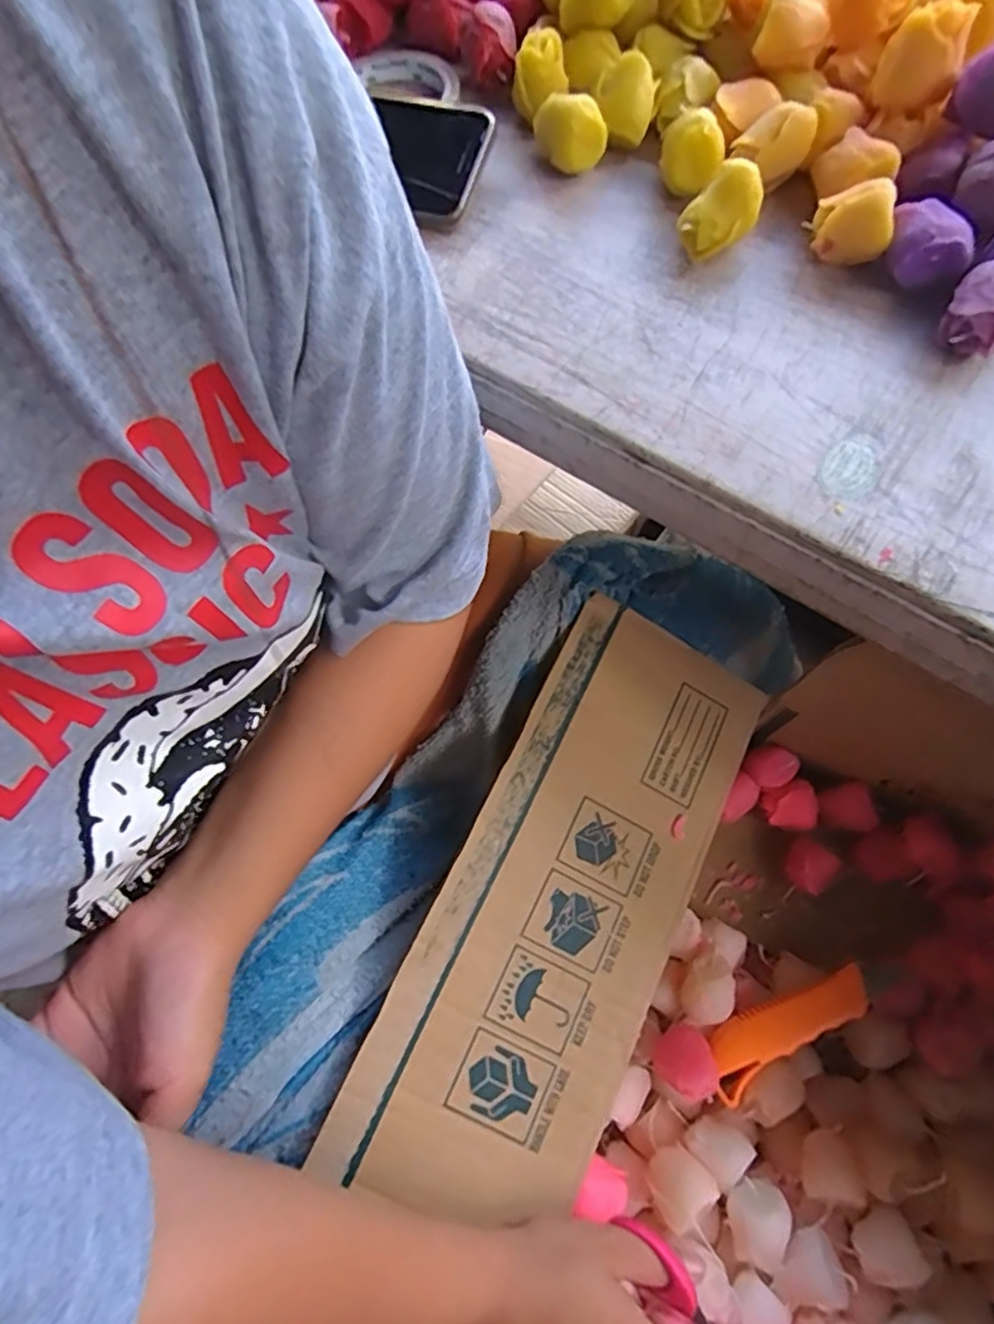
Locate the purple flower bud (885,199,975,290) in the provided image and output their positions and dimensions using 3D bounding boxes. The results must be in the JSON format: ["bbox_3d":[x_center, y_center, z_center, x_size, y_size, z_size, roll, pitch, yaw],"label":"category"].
[{"bbox_3d":[0.225,-0.217,0.343,0.042,0.032,0.028,25,72,12],"label":"purple flower bud"}]

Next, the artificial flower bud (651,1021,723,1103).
[{"bbox_3d":[0.132,0.277,0.450,0.037,0.030,0.039,42,77,16],"label":"artificial flower bud"}]

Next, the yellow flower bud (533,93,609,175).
[{"bbox_3d":[0.045,-0.320,0.393,0.029,0.036,0.045,-33,72,-9],"label":"yellow flower bud"}]

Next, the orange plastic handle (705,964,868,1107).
[{"bbox_3d":[0.203,0.256,0.456,0.126,0.014,0.039,-29,71,-7],"label":"orange plastic handle"}]

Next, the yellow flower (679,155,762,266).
[{"bbox_3d":[0.123,-0.248,0.358,0.040,0.037,0.033,14,70,8],"label":"yellow flower"}]

